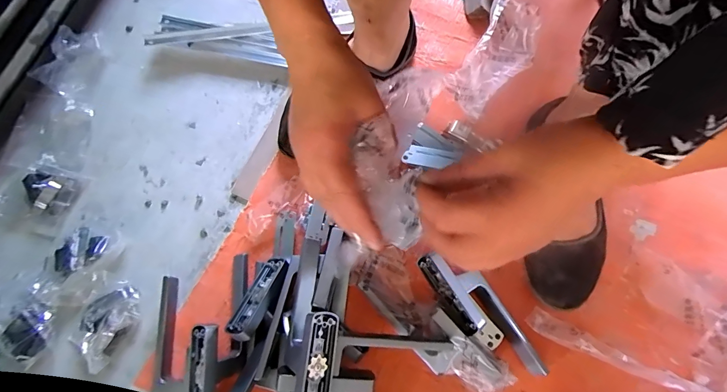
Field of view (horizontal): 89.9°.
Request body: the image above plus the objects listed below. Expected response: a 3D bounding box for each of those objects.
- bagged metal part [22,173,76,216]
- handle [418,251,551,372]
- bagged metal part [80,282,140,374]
[{"bbox_3d":[-0.425,-0.004,0.488,0.061,0.021,0.049,11,74,4],"label":"bagged metal part"},{"bbox_3d":[0.132,0.135,0.418,0.055,0.044,0.171,-36,76,-9],"label":"handle"},{"bbox_3d":[-0.308,0.150,0.437,0.053,0.025,0.090,22,75,7],"label":"bagged metal part"}]

